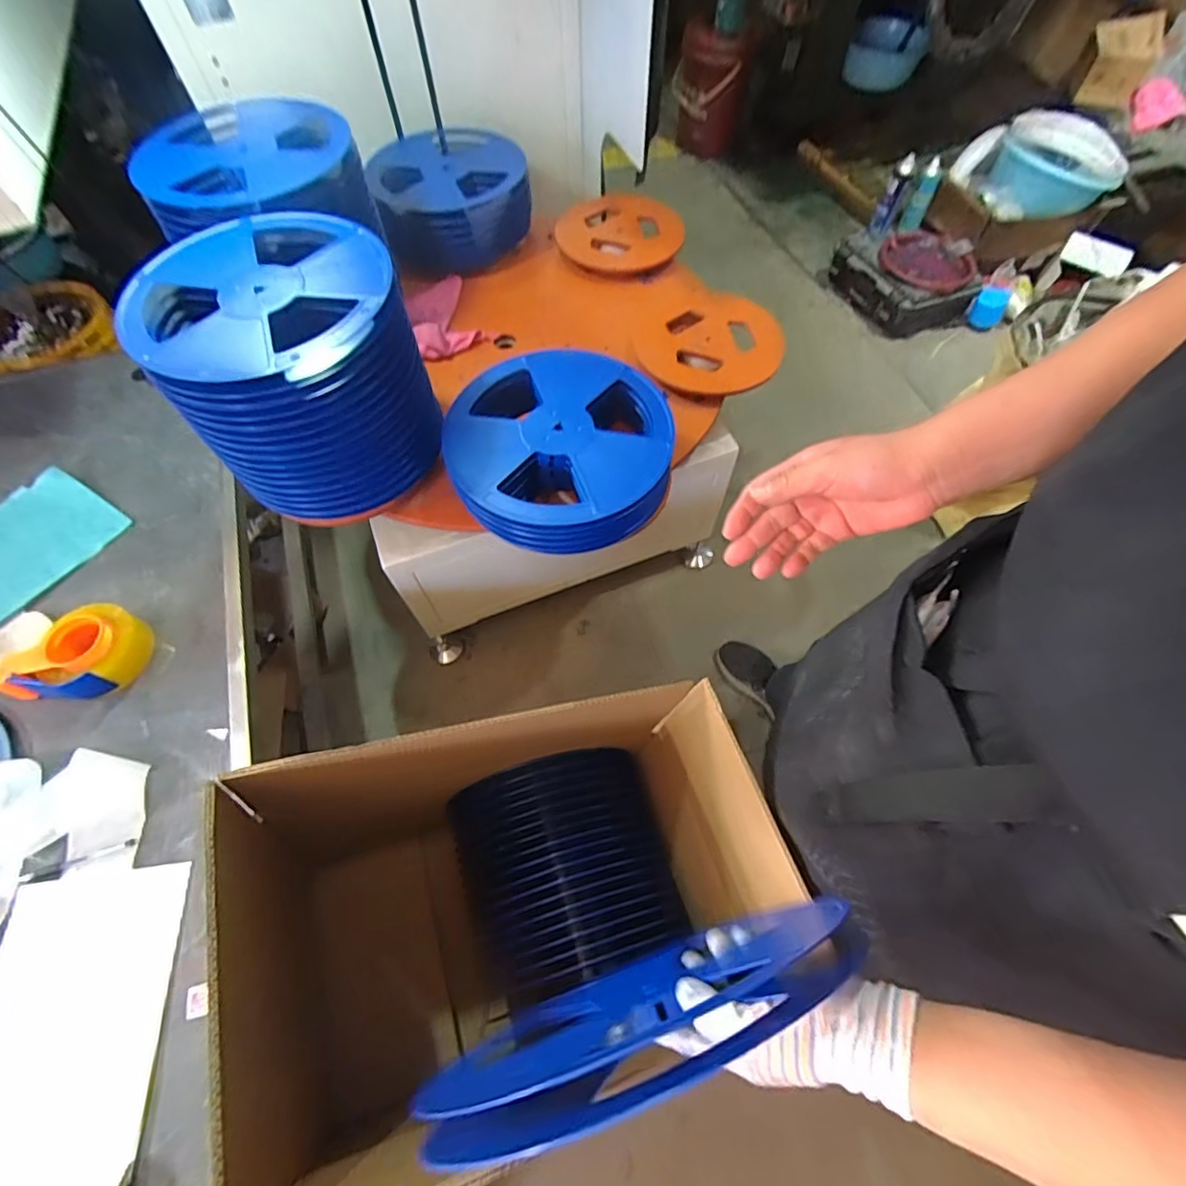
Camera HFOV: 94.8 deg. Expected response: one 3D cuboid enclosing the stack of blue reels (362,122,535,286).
[{"bbox_3d":[-0.294,-0.840,1.157,0.321,0.135,0.347,-17,64,-9],"label":"stack of blue reels"}]

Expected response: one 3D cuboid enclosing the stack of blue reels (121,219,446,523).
[{"bbox_3d":[-0.409,-0.317,0.773,0.310,0.238,0.326,-31,67,-15],"label":"stack of blue reels"}]

